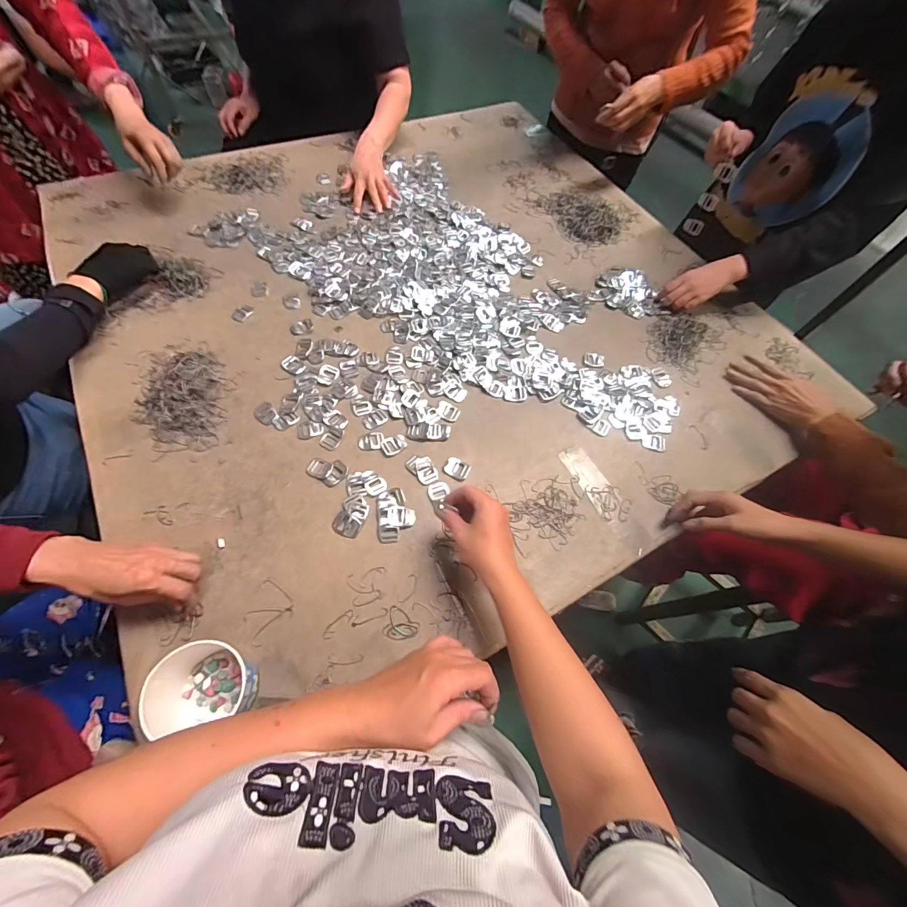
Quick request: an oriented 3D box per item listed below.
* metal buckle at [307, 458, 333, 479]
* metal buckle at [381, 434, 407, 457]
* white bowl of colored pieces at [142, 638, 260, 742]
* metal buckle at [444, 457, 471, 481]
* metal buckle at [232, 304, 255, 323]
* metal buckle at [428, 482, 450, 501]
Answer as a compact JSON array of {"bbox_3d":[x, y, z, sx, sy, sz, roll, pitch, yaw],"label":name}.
[{"bbox_3d":[-0.198,0.022,0.585,0.038,0.004,0.030,18,63,6],"label":"metal buckle"},{"bbox_3d":[-0.092,-0.013,0.612,0.038,0.004,0.031,-18,65,-13],"label":"metal buckle"},{"bbox_3d":[-0.261,0.248,0.426,0.091,0.072,0.083,2,62,-3],"label":"white bowl of colored pieces"},{"bbox_3d":[0.005,0.023,0.602,0.038,0.004,0.031,28,64,10],"label":"metal buckle"},{"bbox_3d":[-0.381,-0.254,0.714,0.030,0.004,0.040,28,64,10],"label":"metal buckle"},{"bbox_3d":[-0.021,0.055,0.581,0.030,0.004,0.028,-12,64,-10],"label":"metal buckle"}]

